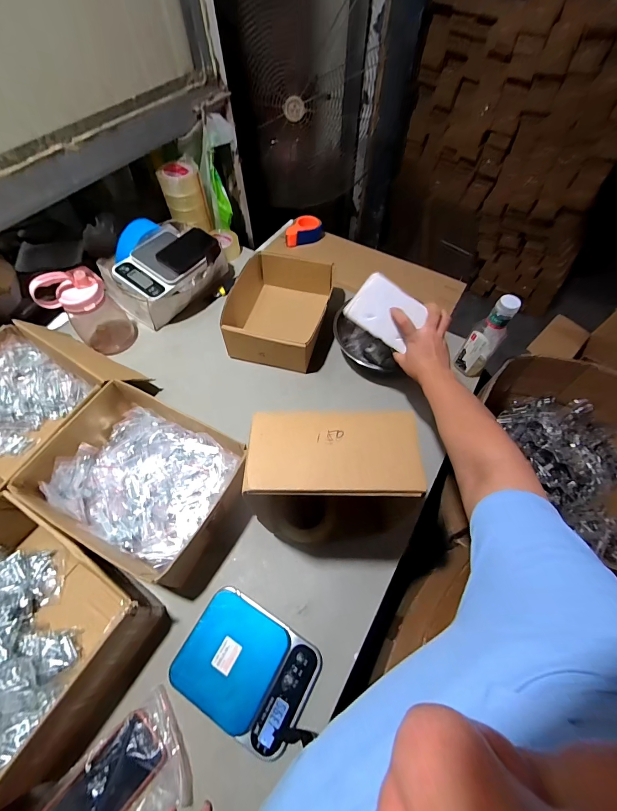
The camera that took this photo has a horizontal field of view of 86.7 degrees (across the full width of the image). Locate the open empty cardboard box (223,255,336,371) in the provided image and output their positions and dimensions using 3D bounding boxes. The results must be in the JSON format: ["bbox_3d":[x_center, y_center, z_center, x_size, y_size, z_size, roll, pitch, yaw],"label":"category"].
[{"bbox_3d":[-0.075,-0.240,0.835,0.228,0.110,0.308,12,61,7],"label":"open empty cardboard box"}]

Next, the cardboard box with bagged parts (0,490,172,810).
[{"bbox_3d":[-0.430,0.328,0.483,0.327,0.129,0.260,31,65,17],"label":"cardboard box with bagged parts"}]

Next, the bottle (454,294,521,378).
[{"bbox_3d":[0.386,-0.147,0.705,0.068,0.207,0.082,33,65,18],"label":"bottle"}]

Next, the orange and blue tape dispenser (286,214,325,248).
[{"bbox_3d":[-0.019,-0.616,1.161,0.143,0.050,0.080,-27,63,-14],"label":"orange and blue tape dispenser"}]

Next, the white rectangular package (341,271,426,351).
[{"bbox_3d":[0.138,-0.169,0.590,0.125,0.090,0.010,36,23,6],"label":"white rectangular package"}]

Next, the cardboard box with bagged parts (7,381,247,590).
[{"bbox_3d":[-0.296,0.136,0.595,0.322,0.108,0.259,23,62,13],"label":"cardboard box with bagged parts"}]

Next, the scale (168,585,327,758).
[{"bbox_3d":[-0.092,0.395,0.495,0.193,0.031,0.141,27,64,15],"label":"scale"}]

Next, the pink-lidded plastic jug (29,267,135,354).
[{"bbox_3d":[-0.509,-0.229,0.767,0.109,0.197,0.115,3,60,2],"label":"pink-lidded plastic jug"}]

